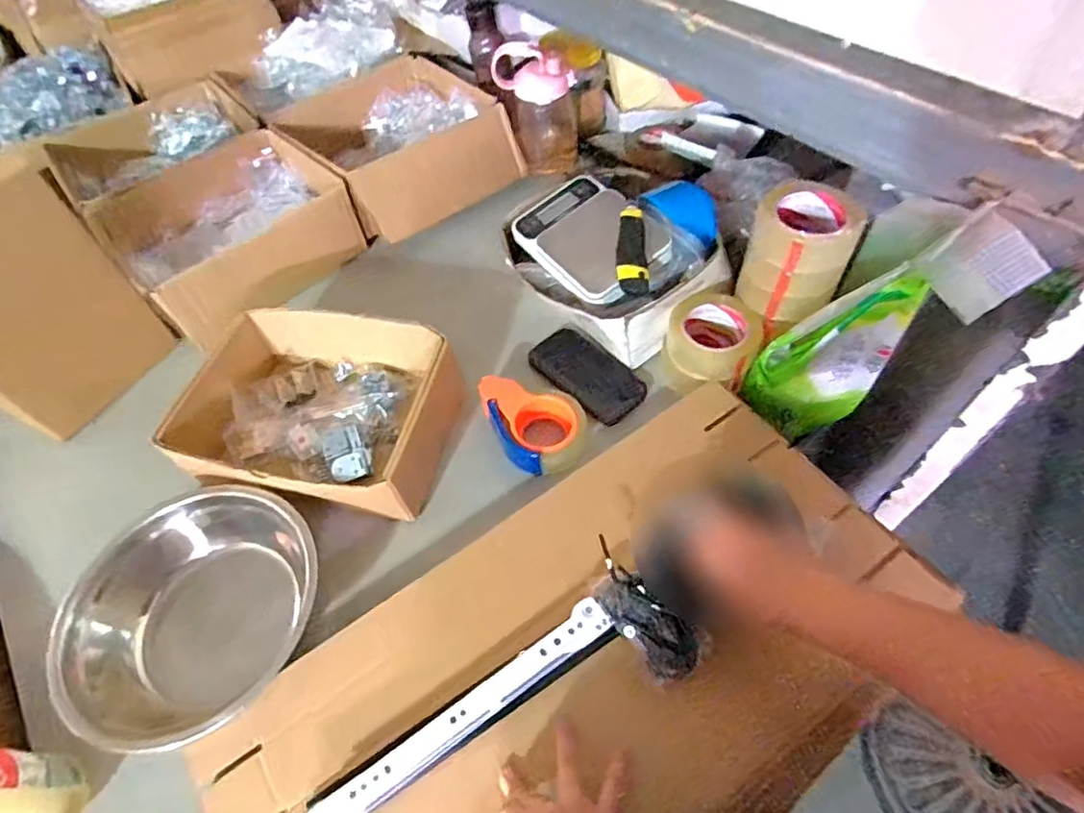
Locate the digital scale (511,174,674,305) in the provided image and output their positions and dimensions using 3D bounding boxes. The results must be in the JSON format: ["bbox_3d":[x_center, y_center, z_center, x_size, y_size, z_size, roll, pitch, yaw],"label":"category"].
[{"bbox_3d":[0.066,-0.239,0.813,0.152,0.036,0.223,-38,59,-2],"label":"digital scale"}]

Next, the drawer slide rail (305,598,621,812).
[{"bbox_3d":[-0.063,0.275,0.511,0.297,0.015,0.040,-32,70,-15],"label":"drawer slide rail"}]

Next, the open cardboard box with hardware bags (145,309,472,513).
[{"bbox_3d":[-0.270,0.002,0.730,0.294,0.100,0.241,9,56,11],"label":"open cardboard box with hardware bags"}]

